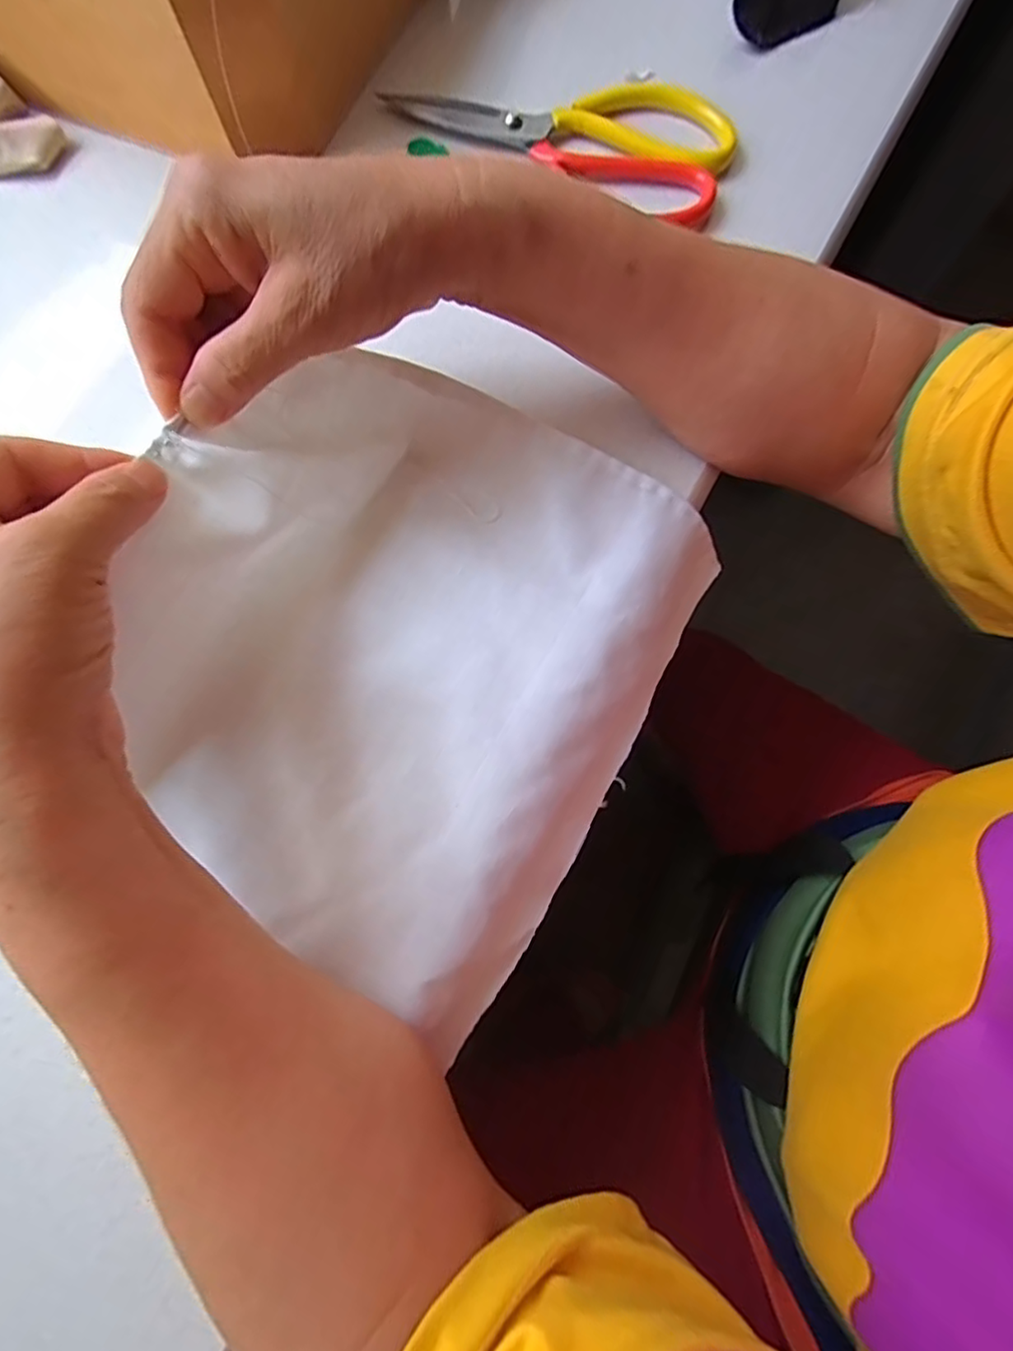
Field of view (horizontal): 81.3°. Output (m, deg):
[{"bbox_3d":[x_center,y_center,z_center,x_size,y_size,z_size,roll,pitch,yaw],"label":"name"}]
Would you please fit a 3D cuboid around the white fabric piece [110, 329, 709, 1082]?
[{"bbox_3d":[-0.040,-0.011,0.250,0.202,0.079,0.244,27,77,8],"label":"white fabric piece"}]

